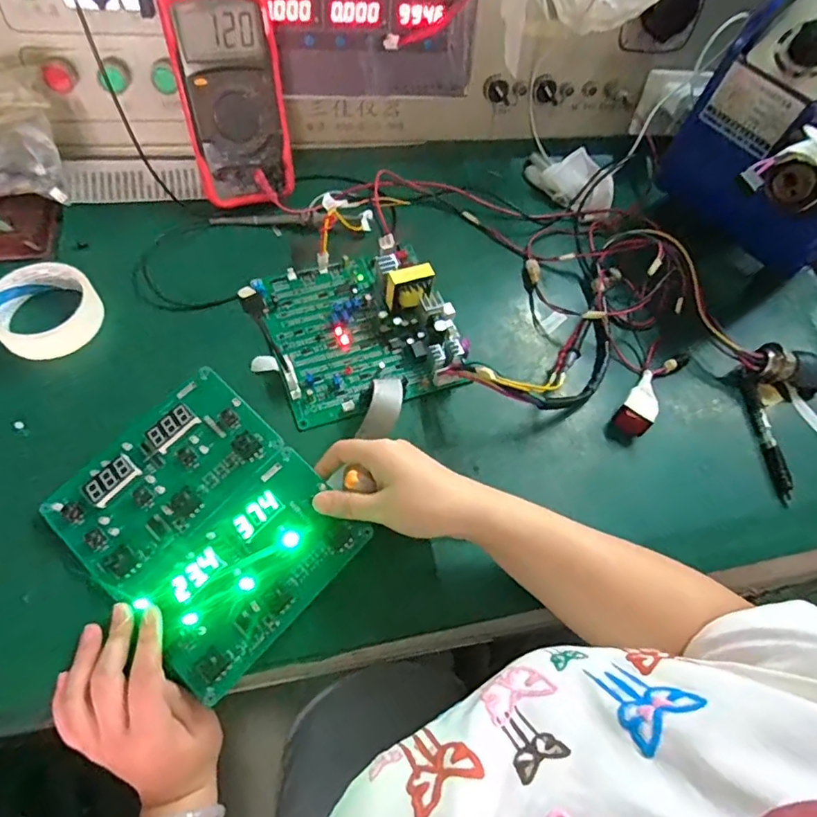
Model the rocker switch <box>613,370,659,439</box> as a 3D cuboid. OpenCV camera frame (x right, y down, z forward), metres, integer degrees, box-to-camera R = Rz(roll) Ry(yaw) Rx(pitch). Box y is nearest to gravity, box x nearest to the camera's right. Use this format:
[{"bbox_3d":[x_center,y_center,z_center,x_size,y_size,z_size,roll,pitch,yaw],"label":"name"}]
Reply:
[{"bbox_3d":[0.227,-0.005,0.519,0.031,0.026,0.068,36,63,13],"label":"rocker switch"}]

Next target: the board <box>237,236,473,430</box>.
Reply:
[{"bbox_3d":[-0.051,-0.087,0.521,0.188,0.048,0.177,-16,64,-16],"label":"board"}]

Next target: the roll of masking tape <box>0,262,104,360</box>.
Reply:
[{"bbox_3d":[-0.334,-0.093,0.493,0.087,0.028,0.084,3,60,-6],"label":"roll of masking tape"}]

